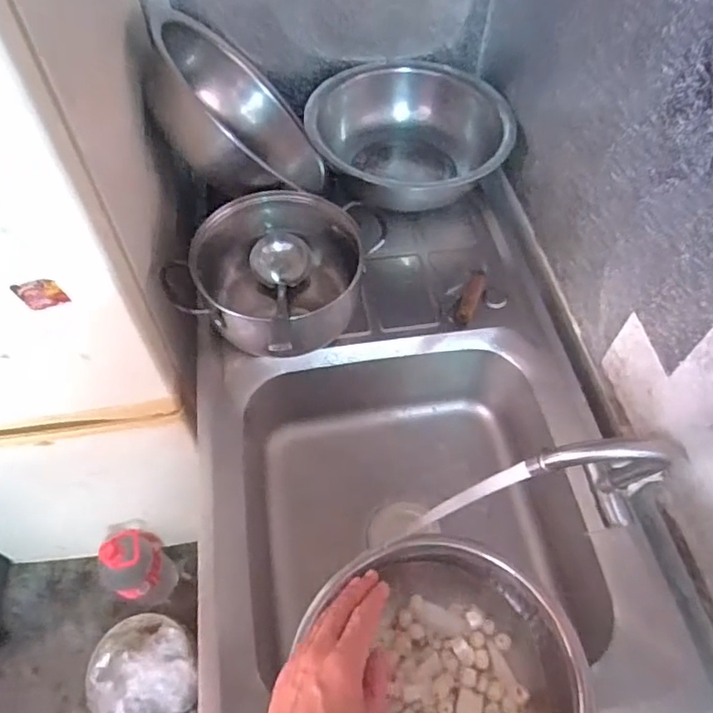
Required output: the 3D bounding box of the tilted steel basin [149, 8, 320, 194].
[{"bbox_3d":[-0.183,-0.378,0.873,0.316,0.118,0.313,28,48,-37],"label":"tilted steel basin"}]

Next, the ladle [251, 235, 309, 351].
[{"bbox_3d":[-0.103,-0.093,0.765,0.080,0.070,0.200,-5,36,-4],"label":"ladle"}]

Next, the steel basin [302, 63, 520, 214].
[{"bbox_3d":[0.083,-0.377,0.974,0.327,0.122,0.306,0,56,-1],"label":"steel basin"}]

